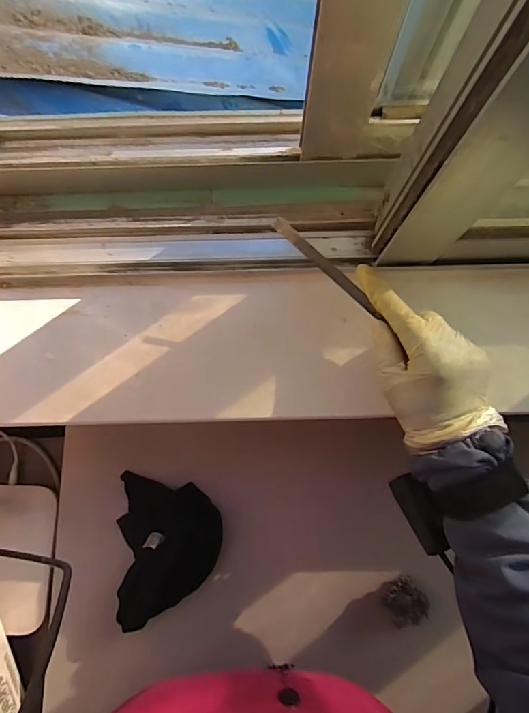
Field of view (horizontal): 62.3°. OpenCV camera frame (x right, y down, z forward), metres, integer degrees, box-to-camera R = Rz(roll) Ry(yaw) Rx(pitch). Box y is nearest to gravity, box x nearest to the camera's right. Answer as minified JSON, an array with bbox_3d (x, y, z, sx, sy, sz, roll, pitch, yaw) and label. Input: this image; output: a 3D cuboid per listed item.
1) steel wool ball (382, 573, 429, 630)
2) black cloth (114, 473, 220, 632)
[{"bbox_3d":[0.156,0.272,0.485,0.042,0.034,0.051,-36,84,-4],"label":"steel wool ball"},{"bbox_3d":[-0.111,0.218,0.488,0.116,0.030,0.148,6,83,1],"label":"black cloth"}]

